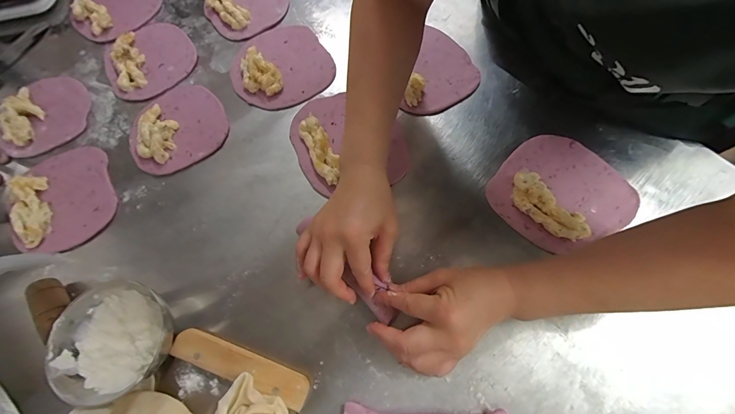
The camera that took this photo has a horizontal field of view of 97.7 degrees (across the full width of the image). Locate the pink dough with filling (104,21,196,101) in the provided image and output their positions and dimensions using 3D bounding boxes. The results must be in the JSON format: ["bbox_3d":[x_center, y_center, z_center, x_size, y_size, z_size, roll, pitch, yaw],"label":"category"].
[{"bbox_3d":[-0.339,-0.232,0.491,0.133,0.022,0.136,-43,73,-13],"label":"pink dough with filling"}]

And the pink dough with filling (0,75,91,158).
[{"bbox_3d":[-0.466,-0.138,0.461,0.098,0.029,0.128,1,69,4],"label":"pink dough with filling"}]

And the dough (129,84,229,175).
[{"bbox_3d":[-0.267,-0.117,0.443,0.127,0.026,0.132,-26,70,-7],"label":"dough"}]

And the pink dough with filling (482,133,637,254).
[{"bbox_3d":[0.226,-0.022,0.377,0.140,0.025,0.136,-30,70,-8],"label":"pink dough with filling"}]

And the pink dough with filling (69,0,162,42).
[{"bbox_3d":[-0.418,-0.341,0.536,0.121,0.025,0.141,24,72,12],"label":"pink dough with filling"}]

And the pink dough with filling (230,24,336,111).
[{"bbox_3d":[-0.131,-0.213,0.470,0.140,0.024,0.149,-1,69,3],"label":"pink dough with filling"}]

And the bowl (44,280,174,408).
[{"bbox_3d":[-0.254,0.135,0.329,0.097,0.052,0.100,-1,69,3],"label":"bowl"}]

